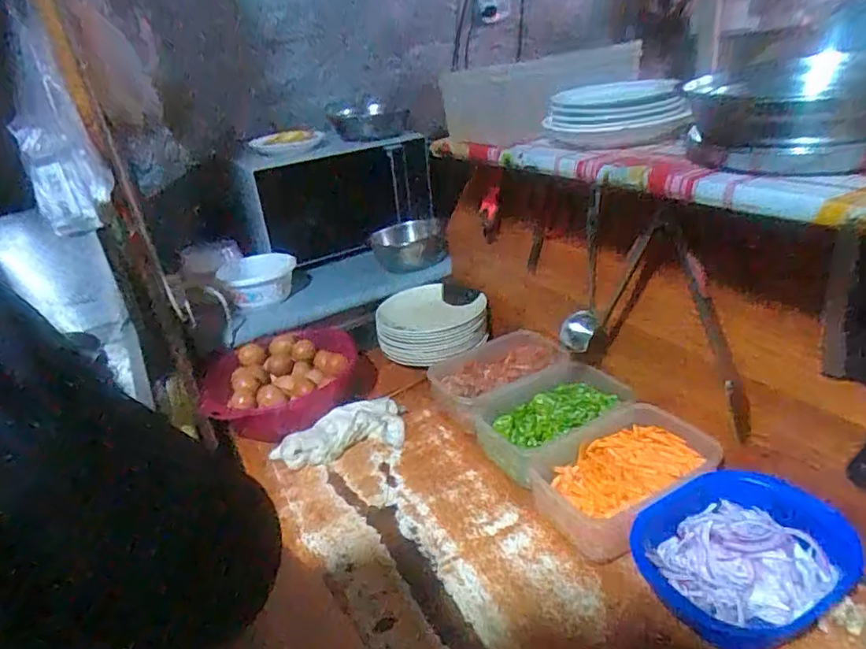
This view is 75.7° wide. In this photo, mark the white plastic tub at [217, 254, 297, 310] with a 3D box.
[{"bbox_3d":[-0.381,-0.100,1.227,0.163,0.071,0.142,-18,28,-22],"label":"white plastic tub"}]

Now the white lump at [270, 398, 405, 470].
[{"bbox_3d":[-0.160,0.184,0.937,0.221,0.047,0.095,-12,27,-11],"label":"white lump"}]

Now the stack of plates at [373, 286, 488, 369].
[{"bbox_3d":[0.000,-0.001,1.162,0.231,0.089,0.209,-2,26,9],"label":"stack of plates"}]

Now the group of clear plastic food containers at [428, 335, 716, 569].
[{"bbox_3d":[0.181,0.131,0.863,0.237,0.085,0.461,-20,29,-25],"label":"group of clear plastic food containers"}]

